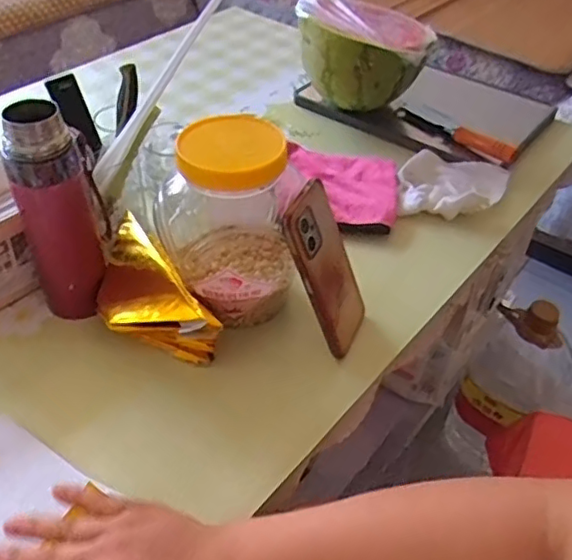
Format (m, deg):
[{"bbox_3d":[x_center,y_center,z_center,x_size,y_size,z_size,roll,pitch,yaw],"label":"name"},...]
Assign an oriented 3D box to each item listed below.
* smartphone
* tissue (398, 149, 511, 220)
[{"bbox_3d":[0.039,-0.009,0.567,0.018,0.162,0.065,-1,37,31],"label":"smartphone"},{"bbox_3d":[0.214,-0.122,0.783,0.132,0.033,0.137,16,44,14],"label":"tissue"}]

